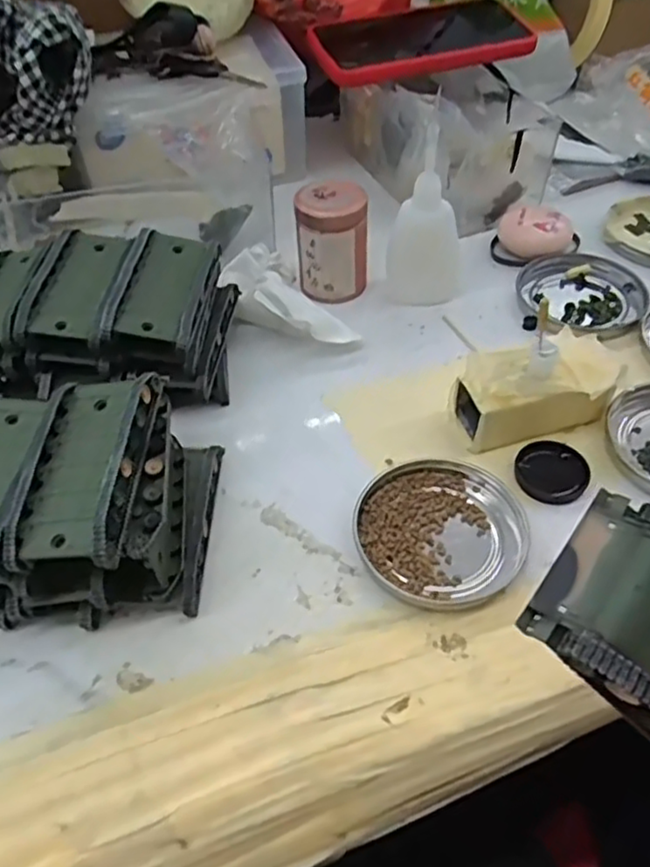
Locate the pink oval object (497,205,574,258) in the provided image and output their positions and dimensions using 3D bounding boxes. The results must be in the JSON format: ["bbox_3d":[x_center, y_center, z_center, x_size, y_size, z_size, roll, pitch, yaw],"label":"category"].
[{"bbox_3d":[0.144,-0.139,0.470,0.048,0.024,0.032,13,49,14],"label":"pink oval object"}]

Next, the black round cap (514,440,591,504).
[{"bbox_3d":[0.114,0.018,0.345,0.035,0.004,0.037,-1,48,1],"label":"black round cap"}]

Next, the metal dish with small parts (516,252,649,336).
[{"bbox_3d":[0.168,-0.091,0.446,0.075,0.017,0.071,-1,48,1],"label":"metal dish with small parts"}]

